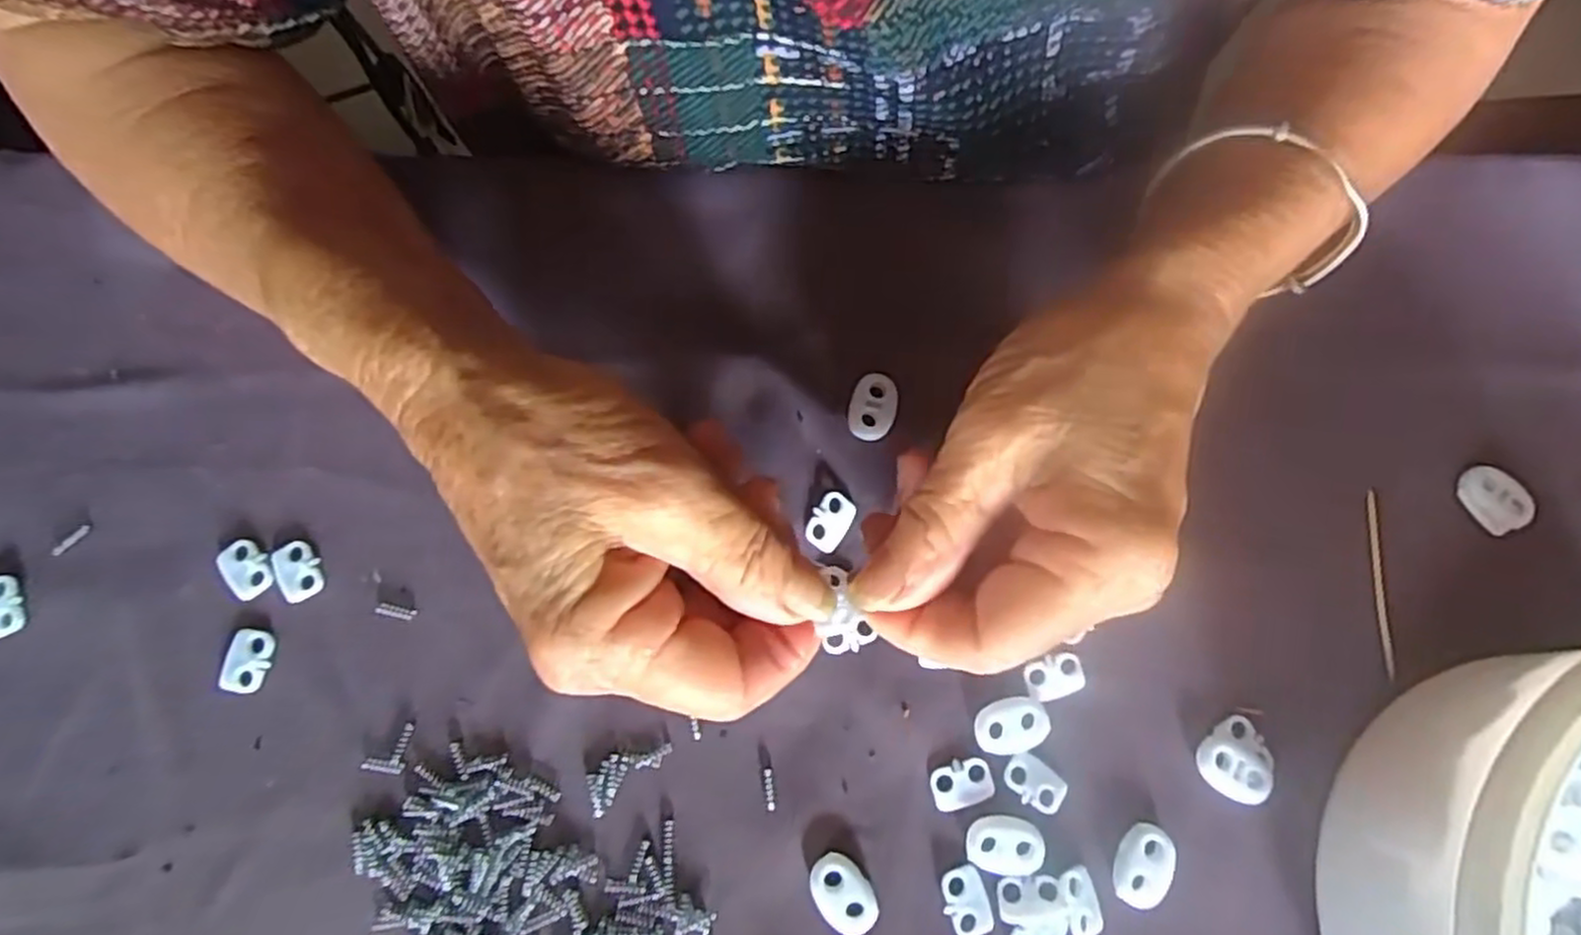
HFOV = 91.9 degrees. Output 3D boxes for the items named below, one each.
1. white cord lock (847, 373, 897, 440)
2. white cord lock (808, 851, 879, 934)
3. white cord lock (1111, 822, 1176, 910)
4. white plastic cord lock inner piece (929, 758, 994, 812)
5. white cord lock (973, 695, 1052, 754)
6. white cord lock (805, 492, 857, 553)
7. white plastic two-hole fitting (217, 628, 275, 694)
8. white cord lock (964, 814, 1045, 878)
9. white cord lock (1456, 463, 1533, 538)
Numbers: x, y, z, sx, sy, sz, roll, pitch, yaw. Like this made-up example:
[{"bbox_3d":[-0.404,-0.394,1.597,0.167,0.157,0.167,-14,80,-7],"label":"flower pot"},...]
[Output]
[{"bbox_3d":[0.028,-0.020,0.256,0.015,0.007,0.022,13,77,3],"label":"white cord lock"},{"bbox_3d":[0.015,0.124,0.222,0.016,0.005,0.022,-41,79,-9],"label":"white cord lock"},{"bbox_3d":[0.103,0.116,0.224,0.015,0.005,0.022,27,78,7],"label":"white cord lock"},{"bbox_3d":[0.051,0.095,0.229,0.018,0.004,0.013,-15,77,-3],"label":"white plastic cord lock inner piece"},{"bbox_3d":[0.067,0.079,0.233,0.022,0.004,0.015,-20,77,-4],"label":"white cord lock"},{"bbox_3d":[0.013,0.017,0.246,0.013,0.006,0.019,22,77,6],"label":"white cord lock"},{"bbox_3d":[-0.167,0.059,0.235,0.011,0.004,0.019,9,76,2],"label":"white plastic two-hole fitting"},{"bbox_3d":[0.063,0.111,0.224,0.021,0.004,0.016,13,77,3],"label":"white cord lock"},{"bbox_3d":[0.228,0.010,0.248,0.016,0.005,0.021,-27,78,-6],"label":"white cord lock"}]

